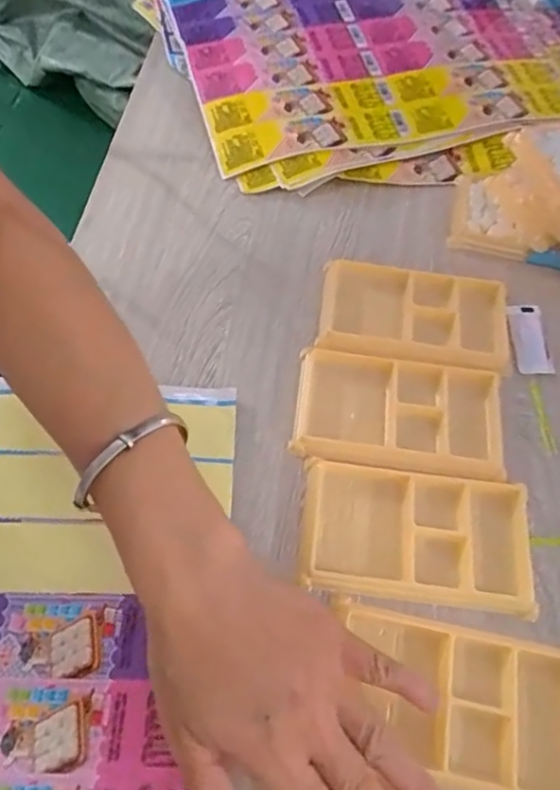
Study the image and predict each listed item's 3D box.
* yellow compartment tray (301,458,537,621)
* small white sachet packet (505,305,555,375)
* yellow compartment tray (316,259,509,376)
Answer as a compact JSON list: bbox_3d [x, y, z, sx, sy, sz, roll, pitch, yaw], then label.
[{"bbox_3d":[0.081,0.082,0.335,0.129,0.011,0.075,7,60,0],"label":"yellow compartment tray"},{"bbox_3d":[0.181,-0.041,0.410,0.028,0.005,0.057,0,60,-4],"label":"small white sachet packet"},{"bbox_3d":[0.100,-0.059,0.423,0.139,0.015,0.081,8,60,0],"label":"yellow compartment tray"}]

